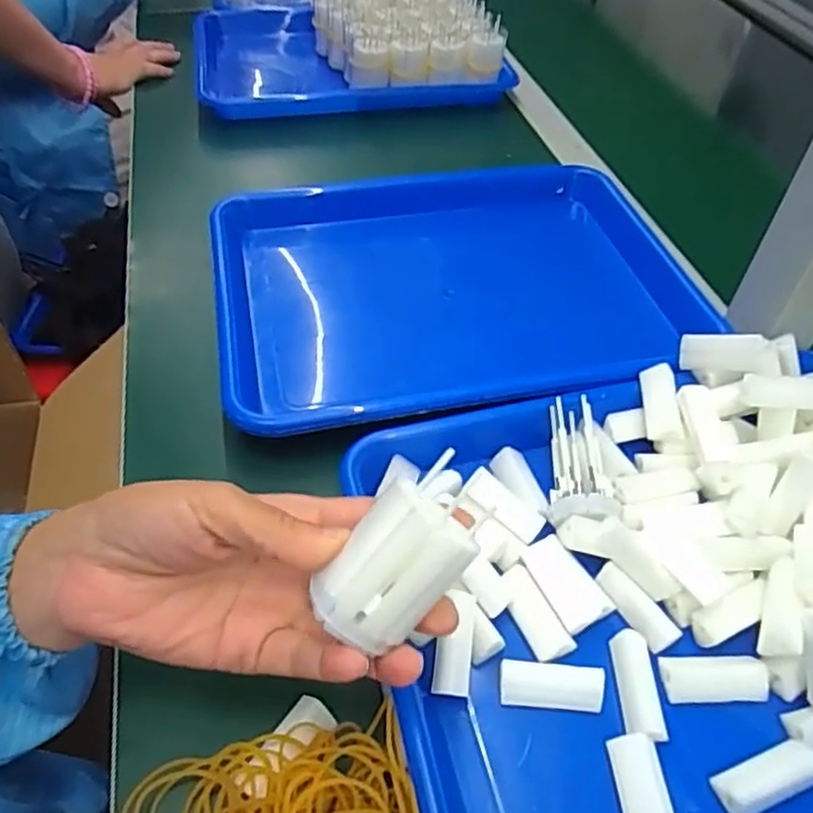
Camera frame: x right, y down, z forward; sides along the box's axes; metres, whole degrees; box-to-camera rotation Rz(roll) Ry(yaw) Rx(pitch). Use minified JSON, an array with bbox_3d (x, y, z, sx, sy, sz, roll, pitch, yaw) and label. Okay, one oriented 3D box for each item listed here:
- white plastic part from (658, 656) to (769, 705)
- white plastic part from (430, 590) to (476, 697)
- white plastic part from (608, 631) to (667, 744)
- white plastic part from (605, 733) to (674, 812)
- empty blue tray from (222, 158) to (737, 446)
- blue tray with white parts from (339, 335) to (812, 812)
[{"bbox_3d":[0.143,0.126,0.319,0.047,0.009,0.020,1,48,-2],"label":"white plastic part"},{"bbox_3d":[0.023,0.109,0.315,0.016,0.012,0.045,9,69,8],"label":"white plastic part"},{"bbox_3d":[0.105,0.127,0.312,0.017,0.010,0.047,3,48,0],"label":"white plastic part"},{"bbox_3d":[0.098,0.162,0.283,0.019,0.010,0.046,-1,48,-4],"label":"white plastic part"},{"bbox_3d":[0.036,-0.086,0.508,0.338,0.061,0.258,-7,49,-9],"label":"empty blue tray"},{"bbox_3d":[0.146,0.079,0.340,0.316,0.052,0.247,-9,49,-11],"label":"blue tray with white parts"}]

